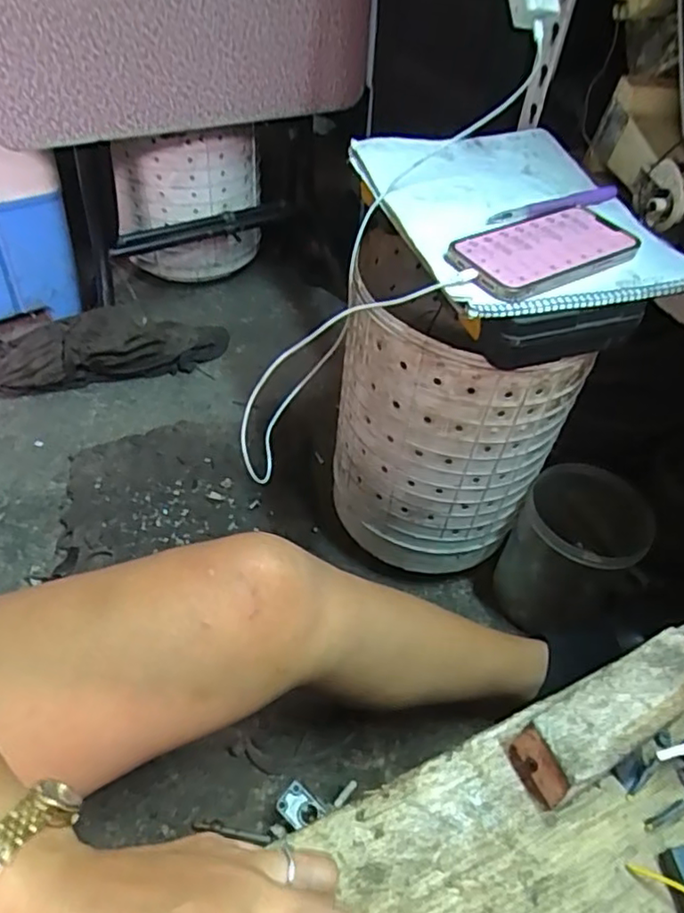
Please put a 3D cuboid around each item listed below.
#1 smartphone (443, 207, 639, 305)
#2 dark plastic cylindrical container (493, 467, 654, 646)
[{"bbox_3d":[0.171,-0.174,0.526,0.162,0.018,0.085,-23,52,-26],"label":"smartphone"},{"bbox_3d":[0.277,0.125,0.756,0.148,0.181,0.129,31,50,23],"label":"dark plastic cylindrical container"}]

